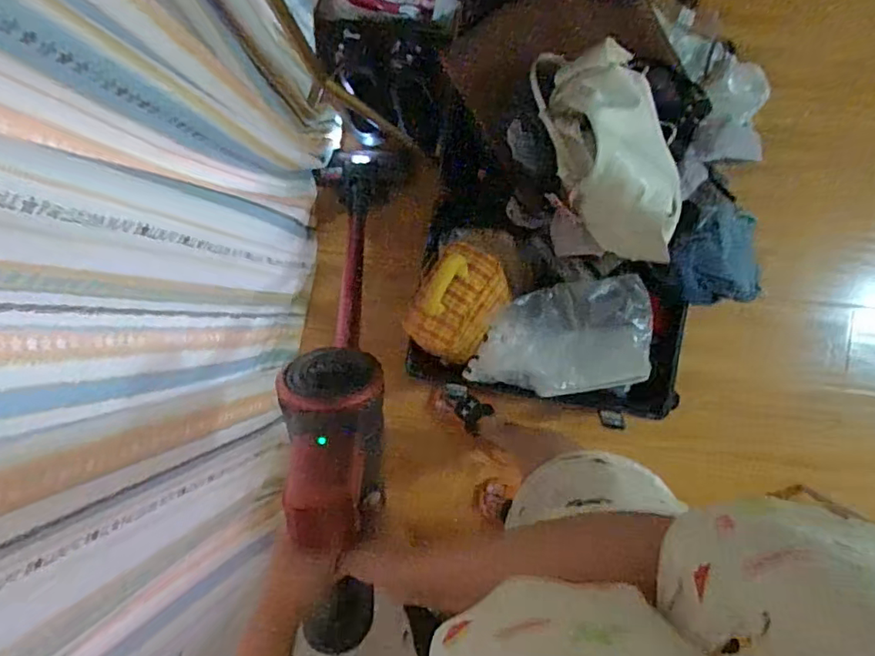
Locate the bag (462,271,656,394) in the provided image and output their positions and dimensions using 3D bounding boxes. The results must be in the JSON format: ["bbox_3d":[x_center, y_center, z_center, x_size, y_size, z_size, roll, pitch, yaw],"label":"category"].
[{"bbox_3d":[0.237,0.027,1.108,0.364,0.084,0.243,-7,106,10],"label":"bag"}]

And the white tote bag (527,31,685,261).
[{"bbox_3d":[0.310,-0.307,0.933,0.194,0.158,0.394,-15,86,2],"label":"white tote bag"}]

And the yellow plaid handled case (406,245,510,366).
[{"bbox_3d":[0.041,-0.045,1.134,0.201,0.106,0.248,12,112,-17],"label":"yellow plaid handled case"}]

